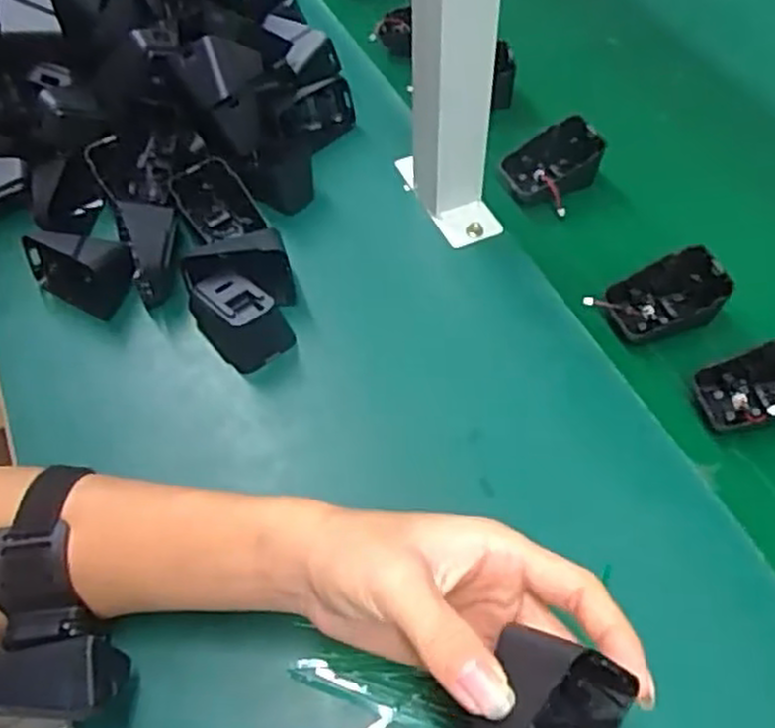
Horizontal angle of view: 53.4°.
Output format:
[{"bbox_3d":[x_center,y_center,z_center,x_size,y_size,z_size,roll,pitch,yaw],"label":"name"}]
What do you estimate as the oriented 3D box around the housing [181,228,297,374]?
[{"bbox_3d":[-0.090,-0.040,0.501,0.068,0.049,0.073,-23,56,-13],"label":"housing"}]

